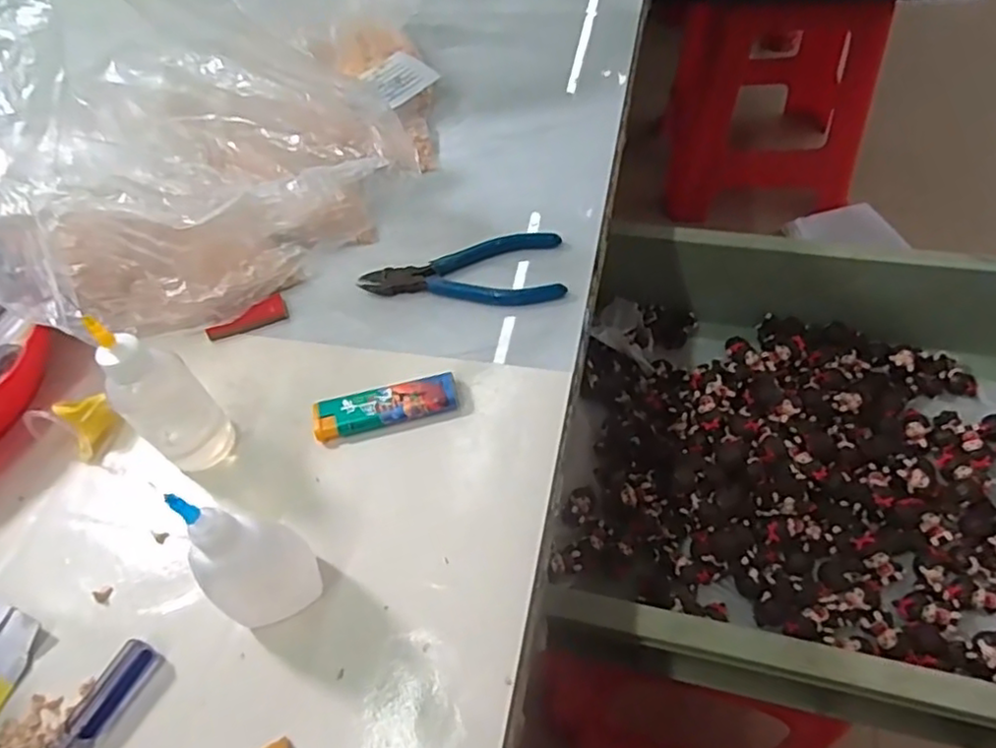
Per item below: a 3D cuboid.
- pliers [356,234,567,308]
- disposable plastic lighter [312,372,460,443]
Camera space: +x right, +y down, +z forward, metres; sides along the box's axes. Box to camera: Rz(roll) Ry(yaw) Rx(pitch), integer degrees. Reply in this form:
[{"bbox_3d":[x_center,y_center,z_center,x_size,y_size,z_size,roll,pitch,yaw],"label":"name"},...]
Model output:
[{"bbox_3d":[-0.021,-0.058,0.416,0.126,0.009,0.053,-13,54,-1],"label":"pliers"},{"bbox_3d":[-0.061,0.018,0.363,0.077,0.010,0.024,-16,54,-4],"label":"disposable plastic lighter"}]

